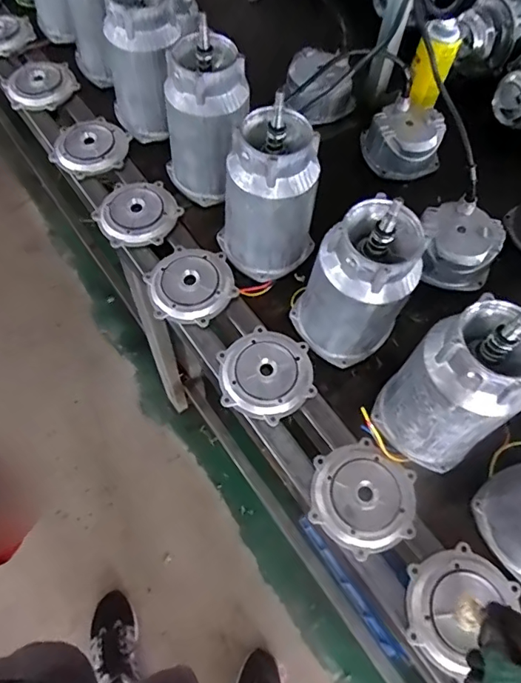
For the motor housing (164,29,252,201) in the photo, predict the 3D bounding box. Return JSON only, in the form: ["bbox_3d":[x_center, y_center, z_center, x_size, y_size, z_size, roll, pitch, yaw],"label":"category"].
[{"bbox_3d":[-0.085,-0.332,0.735,0.118,0.213,0.116,-15,65,-11],"label":"motor housing"}]

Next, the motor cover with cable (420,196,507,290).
[{"bbox_3d":[0.303,-0.150,0.749,0.125,0.075,0.126,-1,63,-4],"label":"motor cover with cable"}]

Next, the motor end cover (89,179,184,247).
[{"bbox_3d":[-0.199,-0.207,0.780,0.122,0.022,0.123,24,64,9],"label":"motor end cover"}]

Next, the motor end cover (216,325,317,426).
[{"bbox_3d":[0.008,0.043,0.663,0.124,0.023,0.129,-6,64,-6],"label":"motor end cover"}]

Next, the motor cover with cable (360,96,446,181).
[{"bbox_3d":[0.249,-0.356,0.851,0.131,0.065,0.127,-19,66,-13],"label":"motor cover with cable"}]

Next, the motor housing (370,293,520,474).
[{"bbox_3d":[0.222,0.054,0.551,0.131,0.218,0.112,42,68,17],"label":"motor housing"}]

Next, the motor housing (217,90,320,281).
[{"bbox_3d":[0.008,-0.196,0.667,0.109,0.212,0.119,-37,71,-19],"label":"motor housing"}]

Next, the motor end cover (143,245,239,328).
[{"bbox_3d":[-0.103,-0.086,0.724,0.121,0.017,0.128,38,67,15],"label":"motor end cover"}]

